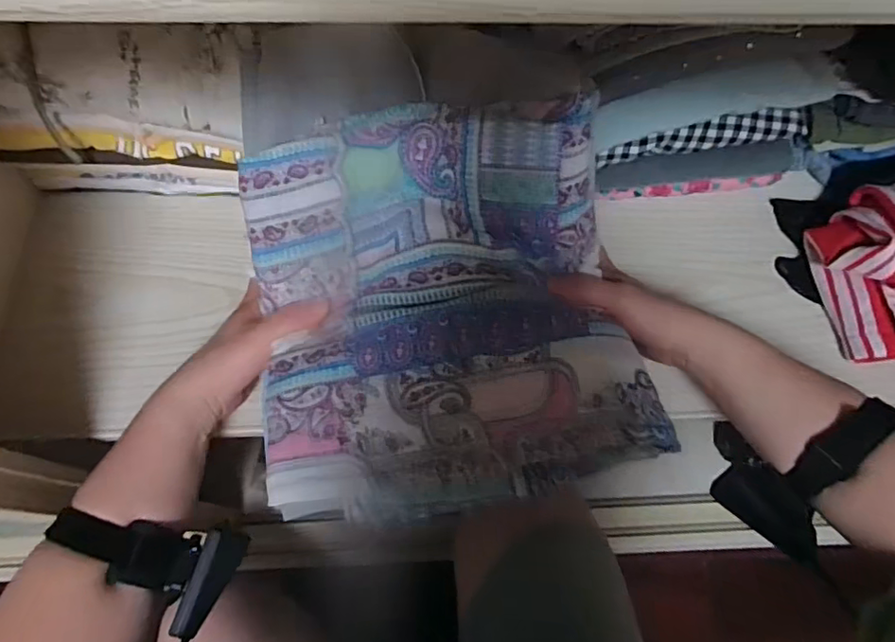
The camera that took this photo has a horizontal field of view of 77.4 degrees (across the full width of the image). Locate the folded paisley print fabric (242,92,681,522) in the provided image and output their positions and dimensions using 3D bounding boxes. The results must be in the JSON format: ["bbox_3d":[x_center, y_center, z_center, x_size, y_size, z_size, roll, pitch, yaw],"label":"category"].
[{"bbox_3d":[-0.001,-0.019,0.361,0.240,0.073,0.256,-8,67,-6],"label":"folded paisley print fabric"}]

